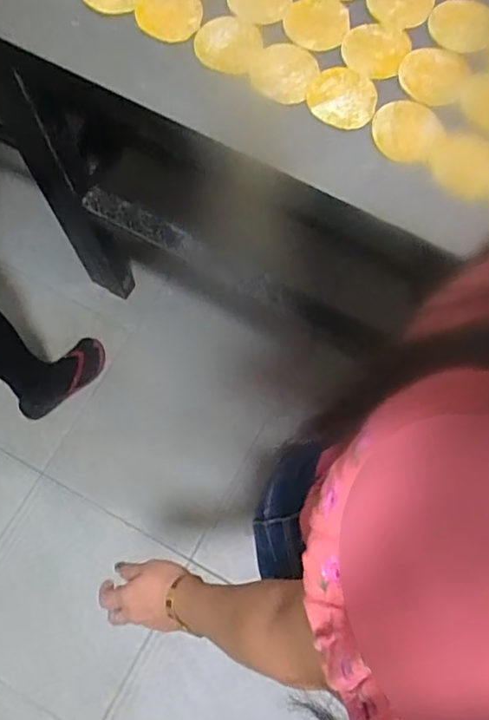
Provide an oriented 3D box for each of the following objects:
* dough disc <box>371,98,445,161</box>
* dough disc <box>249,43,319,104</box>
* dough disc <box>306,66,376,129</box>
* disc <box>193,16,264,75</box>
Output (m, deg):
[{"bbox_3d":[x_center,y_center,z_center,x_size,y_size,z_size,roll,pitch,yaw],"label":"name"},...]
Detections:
[{"bbox_3d":[0.184,-0.262,0.646,0.072,0.004,0.074,0,82,-1],"label":"dough disc"},{"bbox_3d":[0.045,-0.337,0.664,0.072,0.011,0.078,0,73,-1],"label":"dough disc"},{"bbox_3d":[0.111,-0.302,0.652,0.078,0.005,0.074,0,75,1],"label":"dough disc"},{"bbox_3d":[-0.020,-0.375,0.673,0.077,0.012,0.076,0,73,-1],"label":"disc"}]

